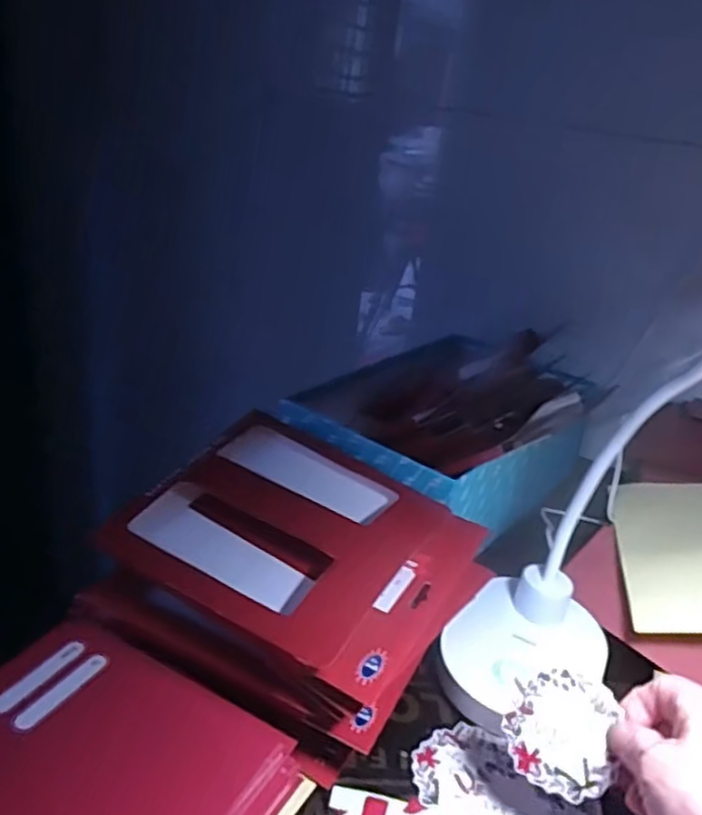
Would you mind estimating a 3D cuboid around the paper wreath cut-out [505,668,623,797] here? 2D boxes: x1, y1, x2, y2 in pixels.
[{"bbox_3d":[0.121,0.190,0.404,0.060,0.065,0.004,-9,-25,30],"label":"paper wreath cut-out"}]

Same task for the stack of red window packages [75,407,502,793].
[{"bbox_3d":[-0.045,0.129,0.521,0.231,0.101,0.220,20,28,24],"label":"stack of red window packages"}]

